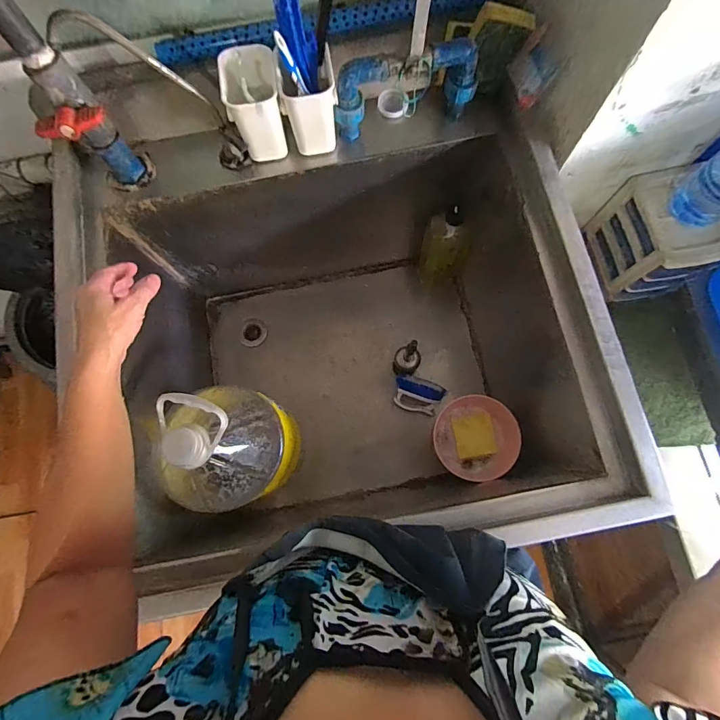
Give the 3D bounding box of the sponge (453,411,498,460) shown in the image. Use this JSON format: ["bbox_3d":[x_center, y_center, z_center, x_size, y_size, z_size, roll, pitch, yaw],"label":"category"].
[{"bbox_3d":[0.219,0.146,0.768,0.072,0.017,0.077,-10,77,-1],"label":"sponge"}]

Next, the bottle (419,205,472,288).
[{"bbox_3d":[0.185,-0.233,0.860,0.105,0.225,0.084,9,77,4],"label":"bottle"}]

